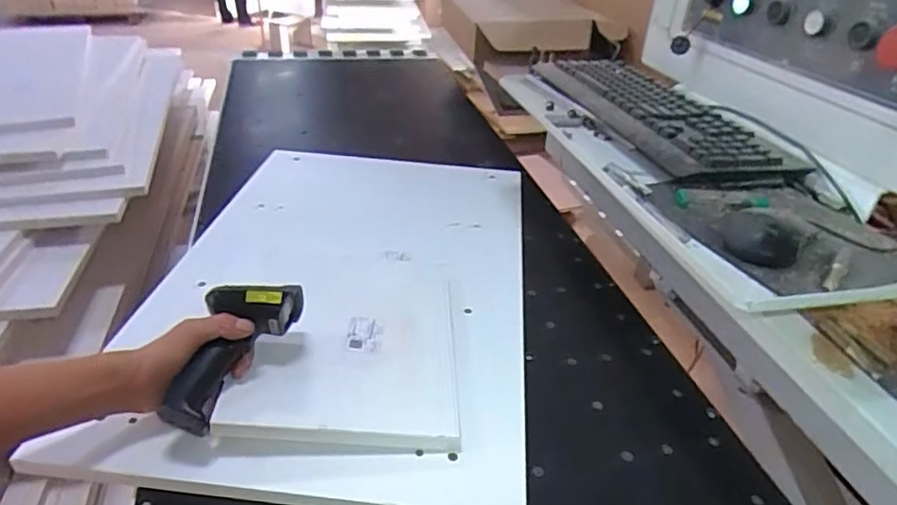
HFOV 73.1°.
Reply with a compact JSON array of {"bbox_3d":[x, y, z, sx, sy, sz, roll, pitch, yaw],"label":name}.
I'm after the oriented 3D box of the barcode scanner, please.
[{"bbox_3d":[-0.216,0.099,0.604,0.075,0.064,0.166,18,61,21],"label":"barcode scanner"}]

